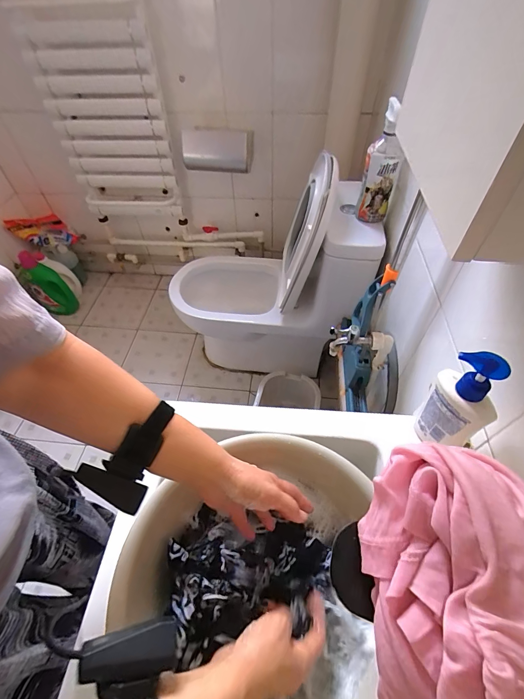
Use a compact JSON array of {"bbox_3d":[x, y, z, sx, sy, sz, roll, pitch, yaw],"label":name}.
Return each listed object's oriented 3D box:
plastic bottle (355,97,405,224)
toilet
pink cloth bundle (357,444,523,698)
[{"bbox_3d":[0.313,-0.469,0.858,0.088,0.270,0.088,17,54,14],"label":"plastic bottle"},{"bbox_3d":[0.008,-0.245,1.261,0.725,0.764,0.404,11,53,10],"label":"toilet"},{"bbox_3d":[0.112,0.122,0.154,0.110,0.075,0.133,1,52,2],"label":"pink cloth bundle"}]

